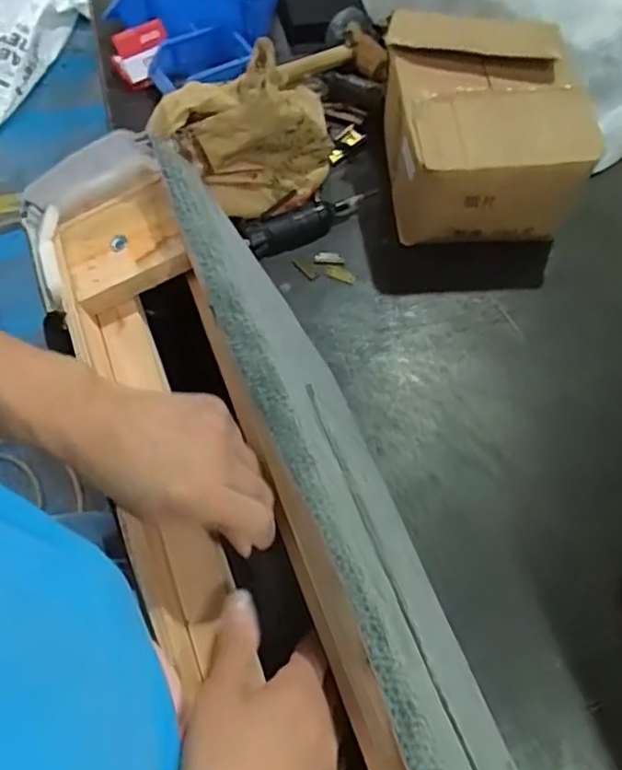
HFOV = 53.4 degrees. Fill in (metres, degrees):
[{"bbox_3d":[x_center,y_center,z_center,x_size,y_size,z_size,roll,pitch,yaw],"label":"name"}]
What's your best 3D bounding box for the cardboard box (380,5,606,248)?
[{"bbox_3d":[0.269,-0.417,1.011,0.271,0.193,0.319,-5,64,-5],"label":"cardboard box"}]

